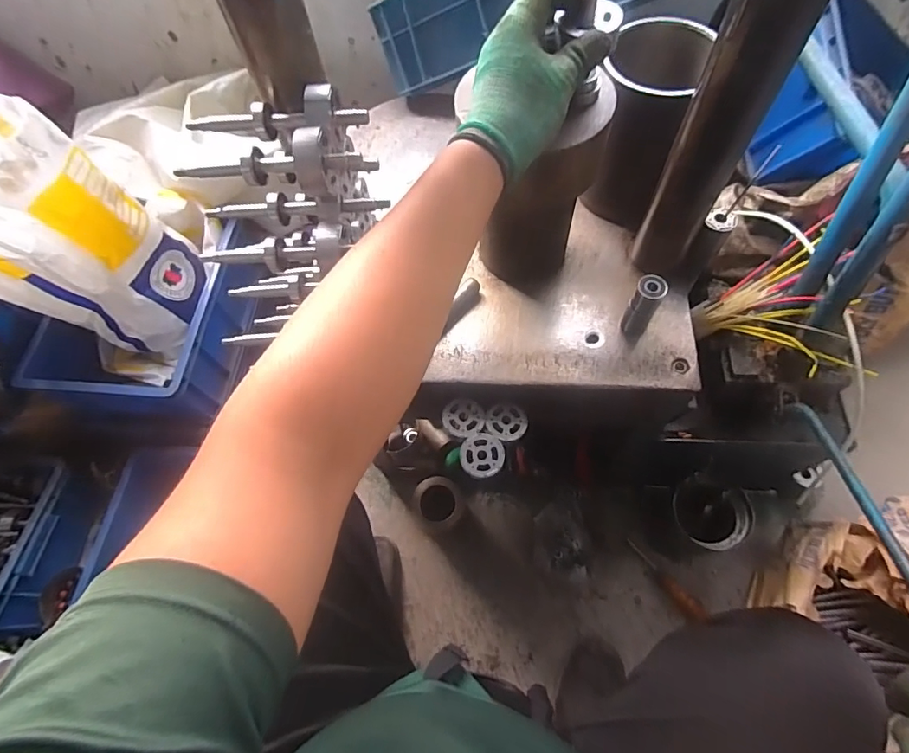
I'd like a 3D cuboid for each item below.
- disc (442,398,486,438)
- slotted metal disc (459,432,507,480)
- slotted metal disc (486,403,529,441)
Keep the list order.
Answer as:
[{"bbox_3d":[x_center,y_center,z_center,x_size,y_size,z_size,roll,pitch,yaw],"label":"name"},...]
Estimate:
[{"bbox_3d":[0.011,0.049,0.594,0.051,0.004,0.049,-1,65,3],"label":"disc"},{"bbox_3d":[0.033,0.093,0.578,0.052,0.005,0.054,-1,65,3],"label":"slotted metal disc"},{"bbox_3d":[0.065,0.056,0.599,0.051,0.007,0.047,-1,65,3],"label":"slotted metal disc"}]

